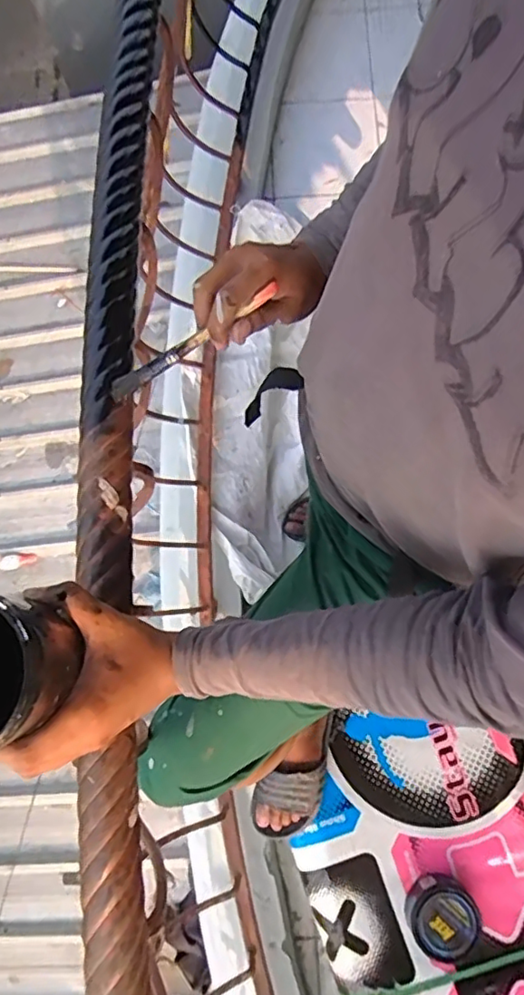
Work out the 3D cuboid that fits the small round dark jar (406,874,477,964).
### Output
[{"bbox_3d":[0.290,0.674,0.926,0.106,0.032,0.117,-39,81,-6],"label":"small round dark jar"}]

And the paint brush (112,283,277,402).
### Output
[{"bbox_3d":[-0.059,-0.123,0.465,0.154,0.012,0.018,-29,79,16],"label":"paint brush"}]

